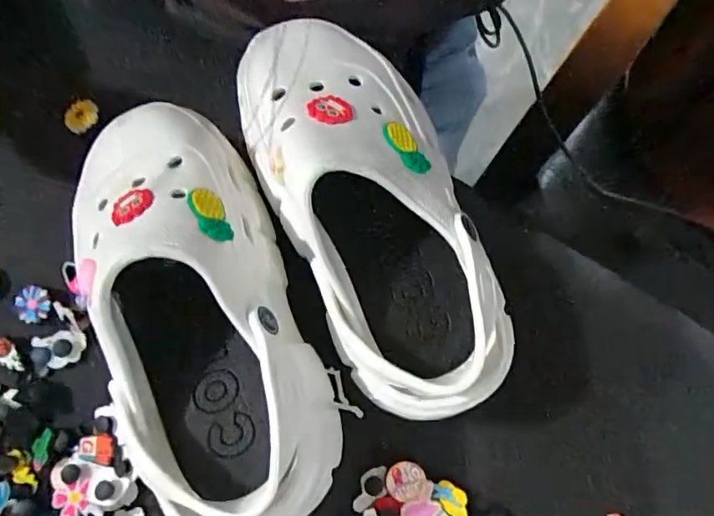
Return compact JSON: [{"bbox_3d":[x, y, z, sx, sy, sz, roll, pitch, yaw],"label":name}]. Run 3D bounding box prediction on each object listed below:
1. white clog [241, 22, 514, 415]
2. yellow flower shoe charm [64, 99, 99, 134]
[{"bbox_3d":[0.008,-0.028,0.300,0.099,0.115,0.232,-26,80,-4],"label":"white clog"},{"bbox_3d":[-0.198,-0.102,0.378,0.021,0.012,0.025,35,82,7],"label":"yellow flower shoe charm"}]

